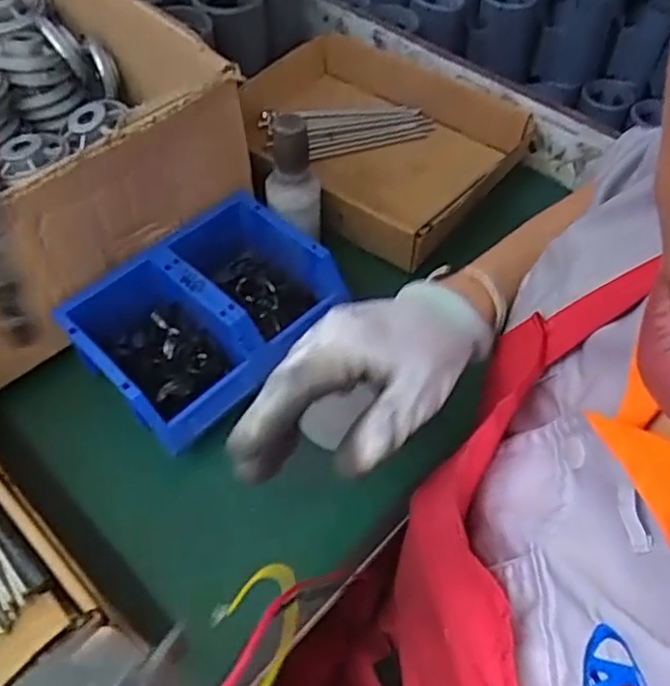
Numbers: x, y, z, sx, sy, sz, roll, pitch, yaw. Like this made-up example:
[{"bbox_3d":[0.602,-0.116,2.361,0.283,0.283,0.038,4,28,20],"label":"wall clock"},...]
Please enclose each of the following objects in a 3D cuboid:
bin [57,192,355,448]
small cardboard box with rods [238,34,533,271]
[{"bbox_3d":[-0.110,-0.024,0.584,0.149,0.075,0.209,36,60,25],"label":"bin"},{"bbox_3d":[0.026,-0.232,0.744,0.303,0.054,0.265,32,59,23],"label":"small cardboard box with rods"}]

